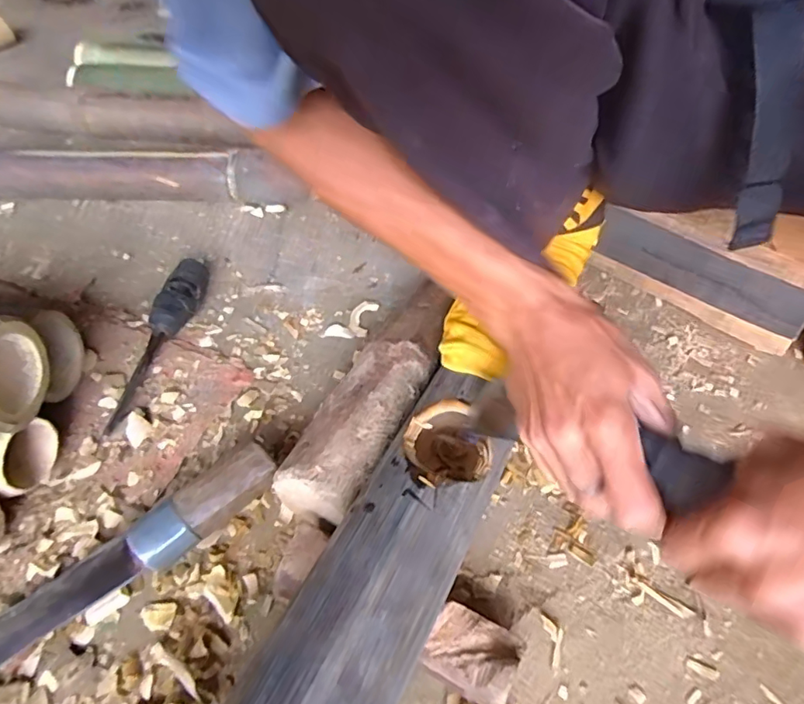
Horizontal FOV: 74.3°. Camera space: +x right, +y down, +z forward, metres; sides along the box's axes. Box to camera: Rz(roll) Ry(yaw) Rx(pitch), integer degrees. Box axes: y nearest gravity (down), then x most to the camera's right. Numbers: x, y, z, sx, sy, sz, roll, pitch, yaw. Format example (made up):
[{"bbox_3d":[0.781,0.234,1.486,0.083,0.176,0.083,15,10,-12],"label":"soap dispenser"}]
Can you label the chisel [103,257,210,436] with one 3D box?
[{"bbox_3d":[-0.235,-0.016,0.509,0.029,0.037,0.201,10,51,7],"label":"chisel"}]

